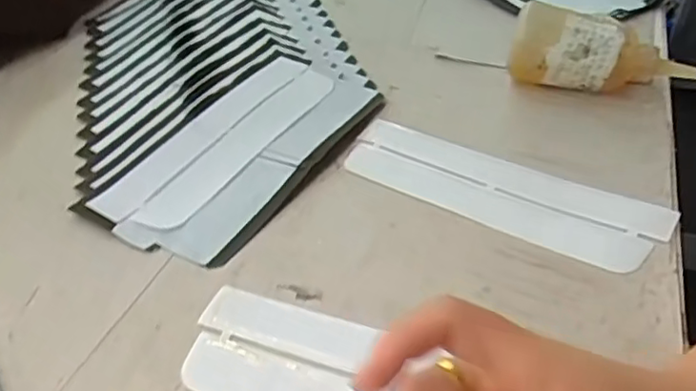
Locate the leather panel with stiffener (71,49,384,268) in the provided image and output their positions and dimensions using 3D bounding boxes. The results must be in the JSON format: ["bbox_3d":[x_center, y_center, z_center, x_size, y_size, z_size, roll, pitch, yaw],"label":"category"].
[{"bbox_3d":[-0.073,-0.042,0.479,0.114,0.014,0.237,20,45,23],"label":"leather panel with stiffener"}]

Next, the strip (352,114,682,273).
[{"bbox_3d":[0.100,-0.004,0.433,0.219,0.009,0.069,22,53,28],"label":"strip"}]

